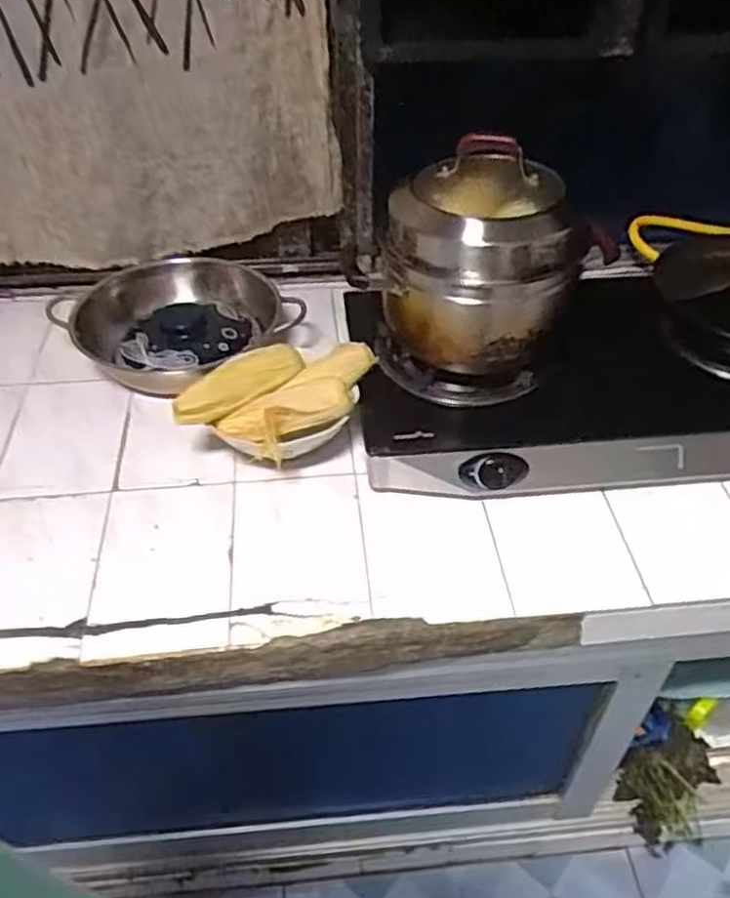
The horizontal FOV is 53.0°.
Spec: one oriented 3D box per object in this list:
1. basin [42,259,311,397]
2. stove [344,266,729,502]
[{"bbox_3d":[-0.265,-0.189,1.060,0.282,0.090,0.281,-1,44,1],"label":"basin"},{"bbox_3d":[0.322,-0.097,0.953,0.650,0.103,0.316,-5,44,-3],"label":"stove"}]

